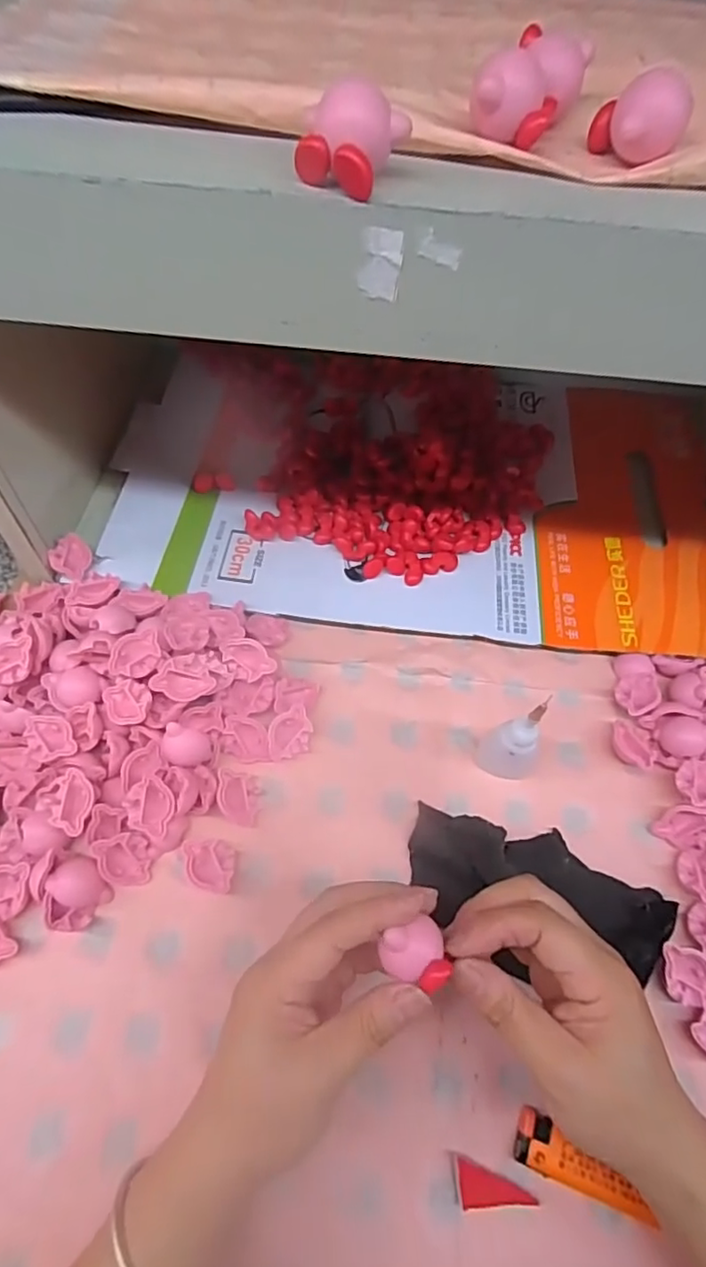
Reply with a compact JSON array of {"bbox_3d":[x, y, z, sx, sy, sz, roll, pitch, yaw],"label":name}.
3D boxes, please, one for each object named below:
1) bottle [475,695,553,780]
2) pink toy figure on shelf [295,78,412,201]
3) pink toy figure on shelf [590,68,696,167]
[{"bbox_3d":[0.098,0.068,0.358,0.035,0.088,0.032,1,63,-1],"label":"bottle"},{"bbox_3d":[0.000,-0.178,0.214,0.030,0.025,0.027,33,67,15],"label":"pink toy figure on shelf"},{"bbox_3d":[0.113,-0.200,0.234,0.034,0.027,0.022,17,62,6],"label":"pink toy figure on shelf"}]

